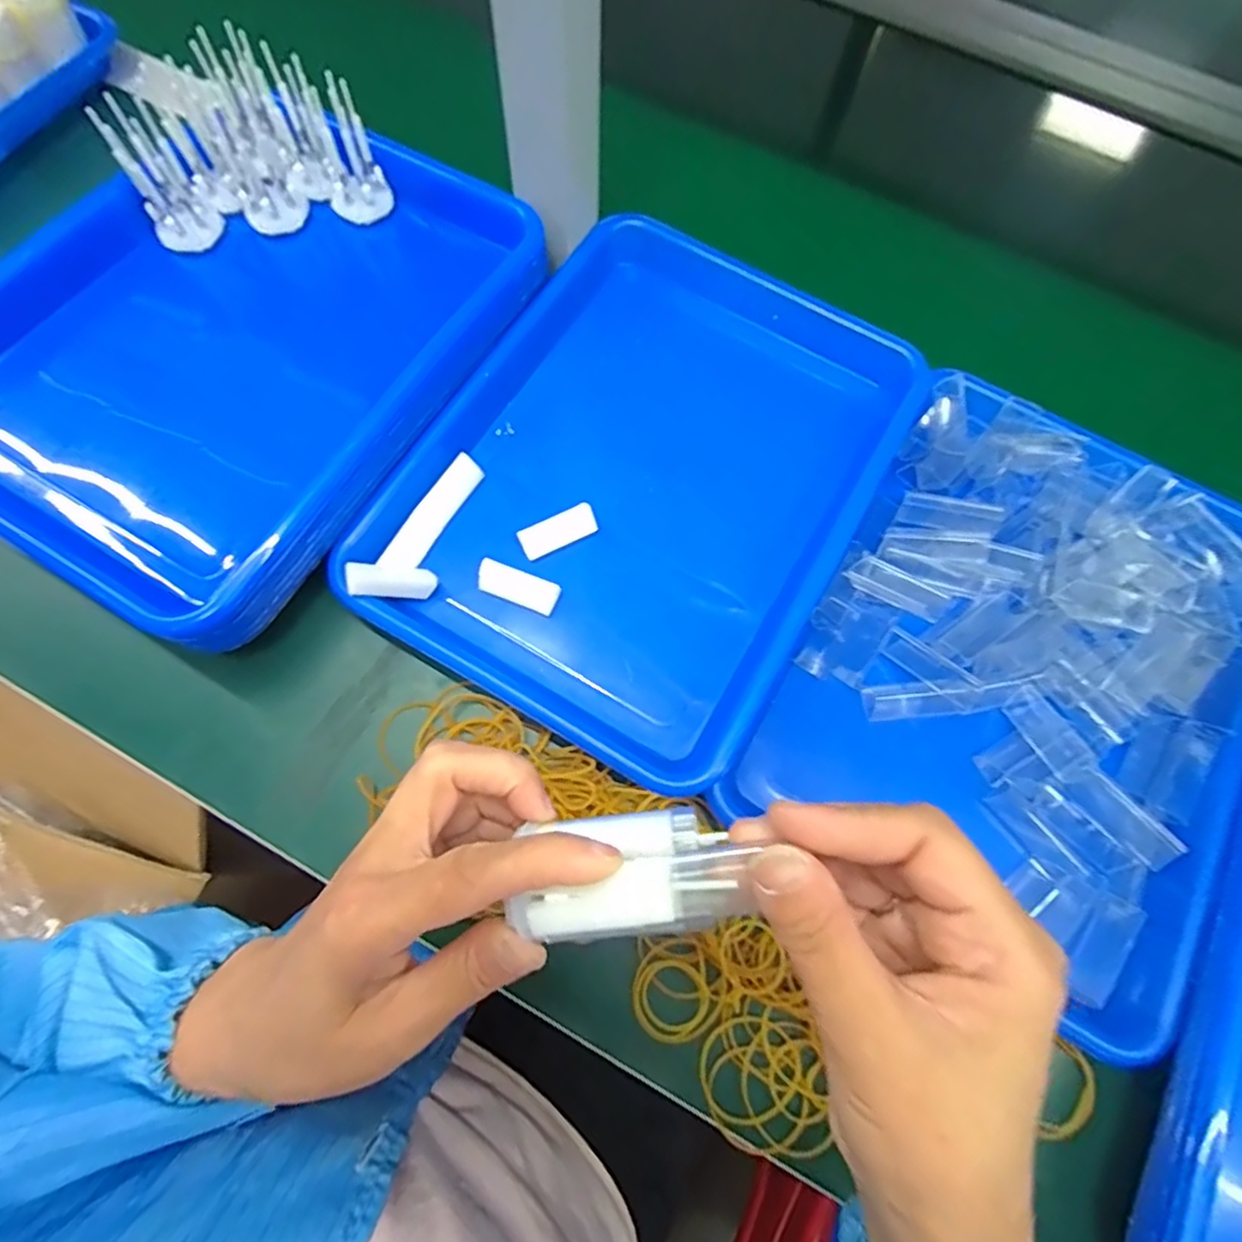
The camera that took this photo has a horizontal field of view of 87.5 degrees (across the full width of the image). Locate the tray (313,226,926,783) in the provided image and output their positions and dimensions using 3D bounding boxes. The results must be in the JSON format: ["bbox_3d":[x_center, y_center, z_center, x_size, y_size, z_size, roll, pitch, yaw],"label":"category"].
[{"bbox_3d":[0.017,-0.089,0.410,0.247,0.049,0.329,29,72,7],"label":"tray"}]

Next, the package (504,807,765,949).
[{"bbox_3d":[0.003,0.079,0.204,0.070,0.025,0.037,-5,71,-4],"label":"package"}]

